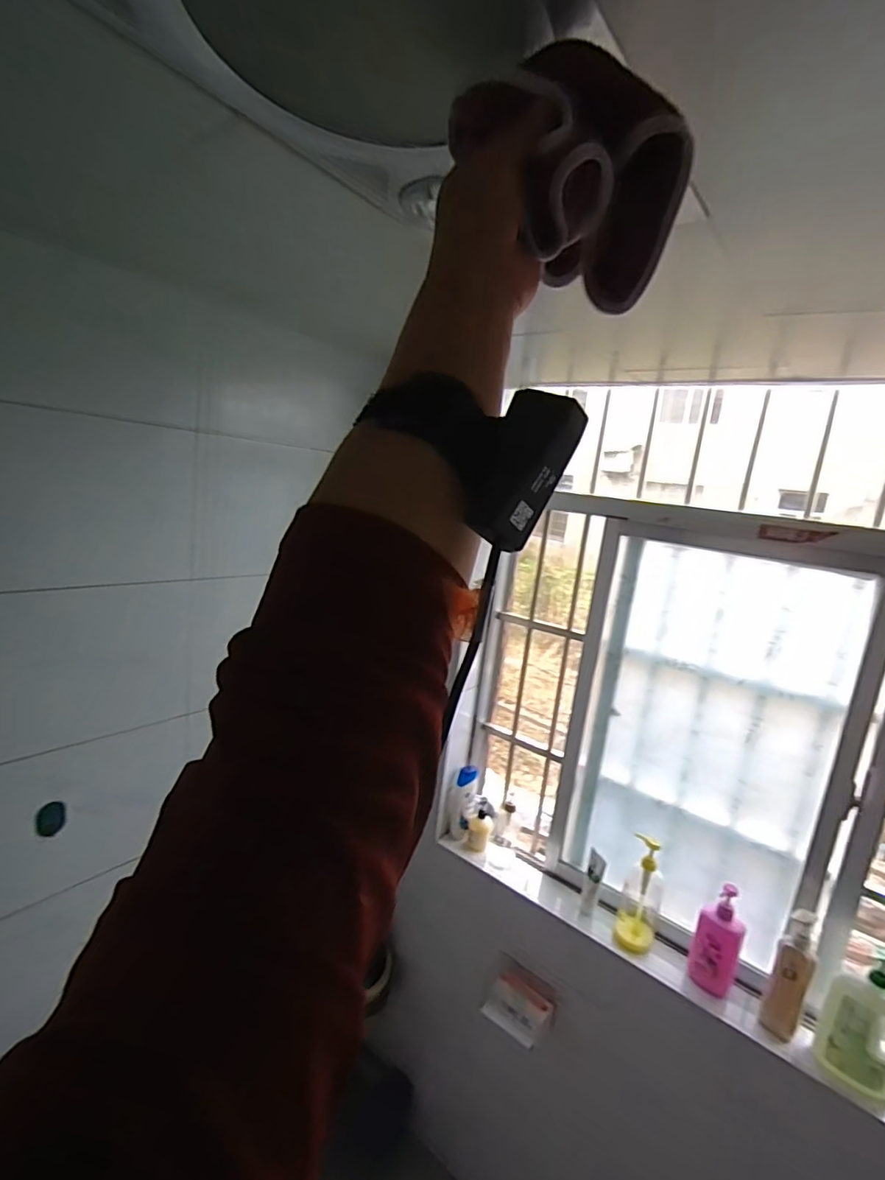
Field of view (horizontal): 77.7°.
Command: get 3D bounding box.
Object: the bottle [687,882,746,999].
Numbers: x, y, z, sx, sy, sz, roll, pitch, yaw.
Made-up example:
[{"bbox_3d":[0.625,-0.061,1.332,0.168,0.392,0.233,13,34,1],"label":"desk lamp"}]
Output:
[{"bbox_3d":[0.598,0.756,1.191,0.091,0.232,0.050,14,14,34],"label":"bottle"}]

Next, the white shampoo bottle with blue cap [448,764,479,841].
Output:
[{"bbox_3d":[0.058,0.622,1.603,0.078,0.198,0.057,8,11,7],"label":"white shampoo bottle with blue cap"}]

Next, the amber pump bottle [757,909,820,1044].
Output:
[{"bbox_3d":[0.703,0.772,1.105,0.067,0.243,0.059,17,15,41],"label":"amber pump bottle"}]

